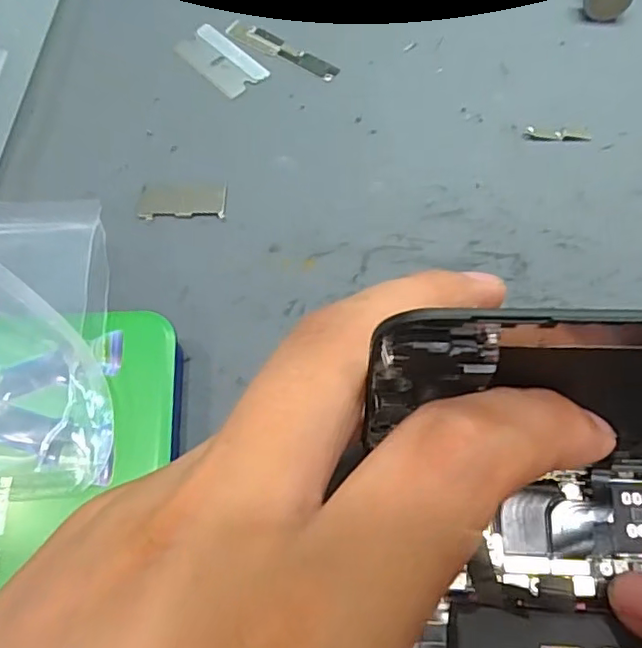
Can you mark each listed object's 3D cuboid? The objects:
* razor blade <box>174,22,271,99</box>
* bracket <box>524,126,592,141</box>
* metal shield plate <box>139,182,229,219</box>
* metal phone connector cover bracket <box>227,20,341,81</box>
[{"bbox_3d":[-0.039,-0.102,0.223,0.019,0.004,0.038,-39,69,-16],"label":"razor blade"},{"bbox_3d":[0.083,-0.067,0.202,0.023,0.004,0.004,4,64,3],"label":"bracket"},{"bbox_3d":[-0.046,-0.042,0.193,0.028,0.004,0.014,-1,64,1],"label":"metal shield plate"},{"bbox_3d":[-0.015,-0.108,0.225,0.050,0.004,0.011,31,69,15],"label":"metal phone connector cover bracket"}]

